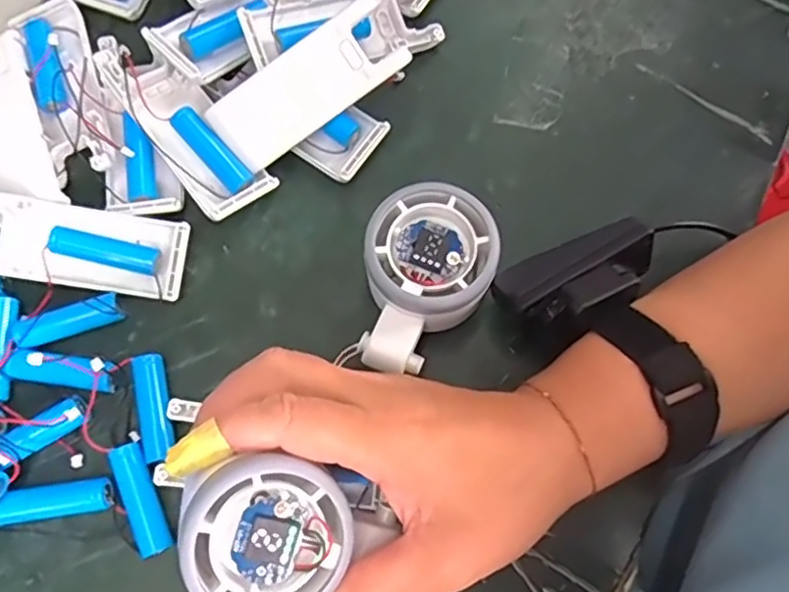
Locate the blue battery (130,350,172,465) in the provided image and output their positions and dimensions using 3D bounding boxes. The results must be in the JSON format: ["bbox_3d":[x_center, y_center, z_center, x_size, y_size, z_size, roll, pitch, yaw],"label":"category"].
[{"bbox_3d":[-0.113,0.052,0.310,0.014,0.011,0.050,-11,75,-3],"label":"blue battery"}]

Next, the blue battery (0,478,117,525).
[{"bbox_3d":[-0.154,0.093,0.297,0.049,0.013,0.014,-8,75,-2],"label":"blue battery"}]

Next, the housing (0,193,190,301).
[{"bbox_3d":[-0.156,-0.025,0.322,0.104,0.018,0.040,9,79,-7],"label":"housing"}]

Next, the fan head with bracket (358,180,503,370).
[{"bbox_3d":[0.014,-0.005,0.305,0.056,0.049,0.080,11,75,2],"label":"fan head with bracket"}]

